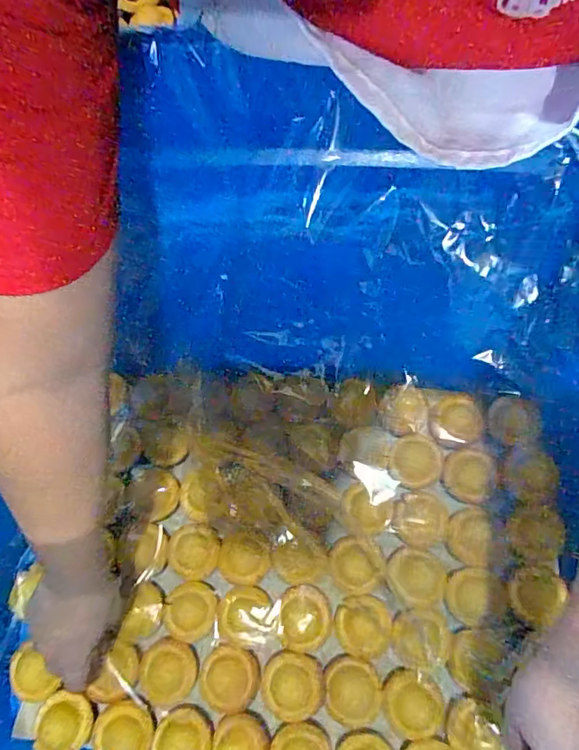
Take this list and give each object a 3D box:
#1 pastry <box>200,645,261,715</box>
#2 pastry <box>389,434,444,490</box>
[{"bbox_3d":[-0.065,0.327,0.538,0.063,0.014,0.060,-2,69,4],"label":"pastry"},{"bbox_3d":[0.156,0.104,0.613,0.063,0.008,0.063,-2,79,11],"label":"pastry"}]

